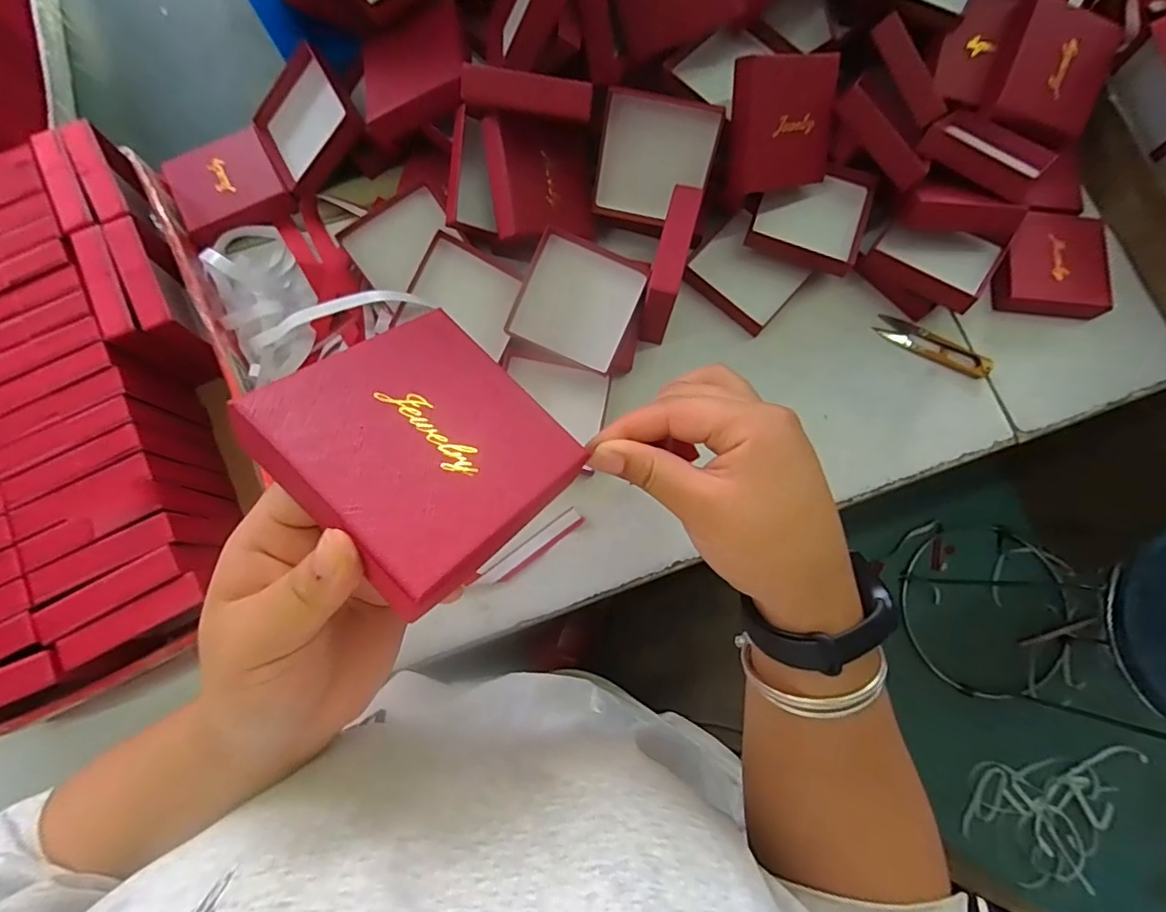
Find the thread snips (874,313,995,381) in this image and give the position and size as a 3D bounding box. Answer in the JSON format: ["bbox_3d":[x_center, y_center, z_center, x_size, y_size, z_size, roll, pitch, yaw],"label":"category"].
[{"bbox_3d":[0.306,-0.097,0.477,0.098,0.013,0.023,26,80,4],"label":"thread snips"}]

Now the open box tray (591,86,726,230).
[{"bbox_3d":[0.059,-0.242,0.453,0.091,0.094,0.018,14,35,4],"label":"open box tray"}]

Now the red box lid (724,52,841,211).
[{"bbox_3d":[0.158,-0.255,0.429,0.090,0.096,0.017,-16,38,-16],"label":"red box lid"}]

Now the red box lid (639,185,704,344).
[{"bbox_3d":[0.070,-0.150,0.446,0.026,0.089,0.090,16,79,2],"label":"red box lid"}]

